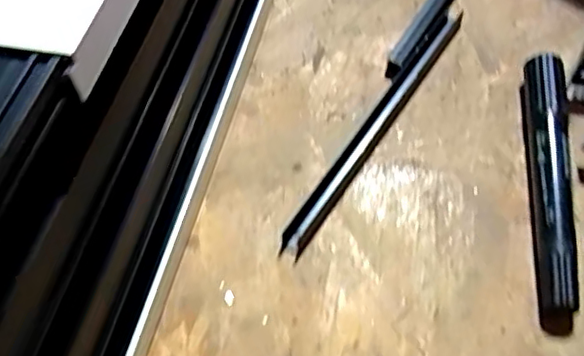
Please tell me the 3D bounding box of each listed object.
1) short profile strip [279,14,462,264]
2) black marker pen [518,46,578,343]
[{"bbox_3d":[0.048,-0.031,0.329,0.016,0.007,0.180,27,62,19],"label":"short profile strip"},{"bbox_3d":[0.123,0.001,0.297,0.018,0.018,0.146,6,57,8],"label":"black marker pen"}]

